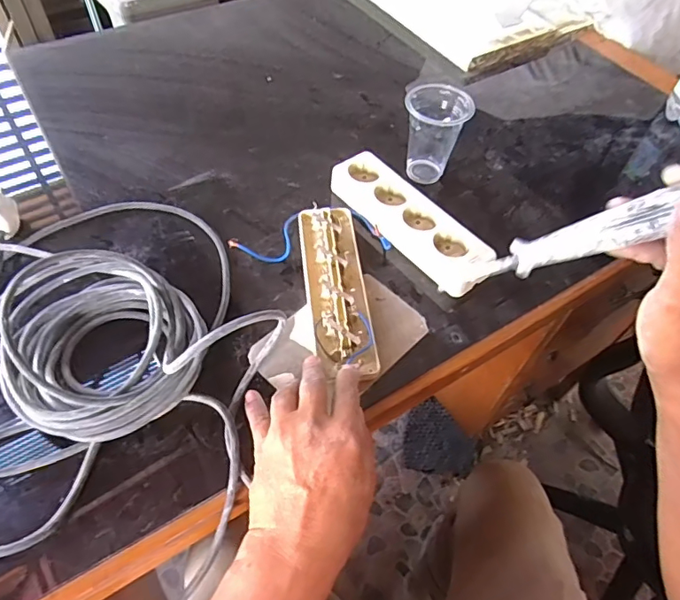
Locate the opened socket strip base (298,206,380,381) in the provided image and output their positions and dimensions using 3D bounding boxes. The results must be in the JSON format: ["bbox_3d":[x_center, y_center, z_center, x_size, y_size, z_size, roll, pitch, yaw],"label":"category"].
[{"bbox_3d":[-0.003,-0.018,0.493,0.058,0.020,0.192,-6,57,-8],"label":"opened socket strip base"}]

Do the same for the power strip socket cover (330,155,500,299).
[{"bbox_3d":[0.073,-0.085,0.539,0.065,0.032,0.204,-32,62,-24],"label":"power strip socket cover"}]

